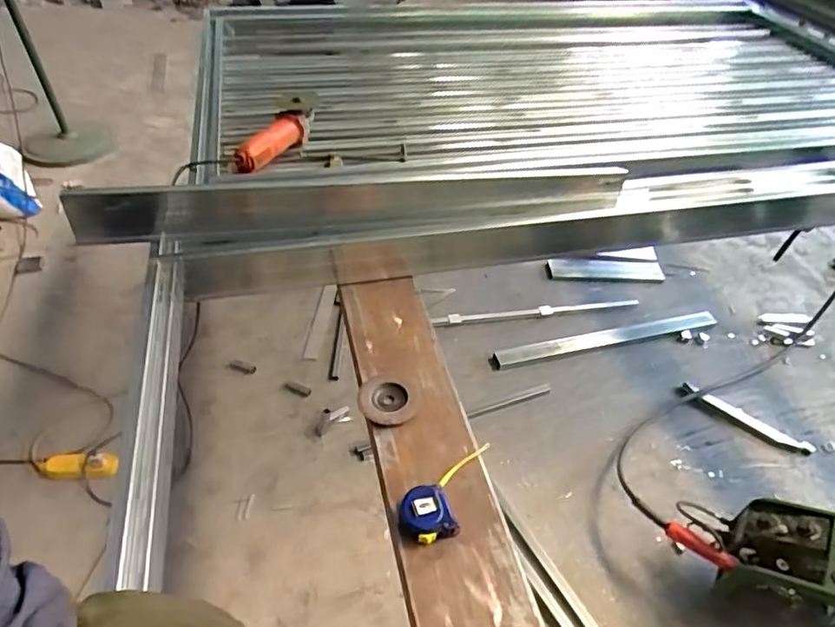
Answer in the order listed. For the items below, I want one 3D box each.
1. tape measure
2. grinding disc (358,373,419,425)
[{"bbox_3d":[0.055,0.243,0.751,0.169,0.030,0.078,-26,52,-27],"label":"tape measure"},{"bbox_3d":[-0.042,0.136,0.877,0.097,0.022,0.091,2,44,-2],"label":"grinding disc"}]

